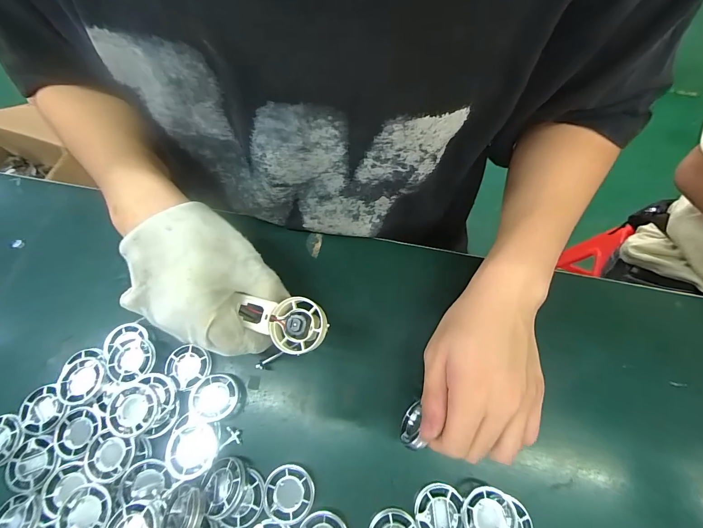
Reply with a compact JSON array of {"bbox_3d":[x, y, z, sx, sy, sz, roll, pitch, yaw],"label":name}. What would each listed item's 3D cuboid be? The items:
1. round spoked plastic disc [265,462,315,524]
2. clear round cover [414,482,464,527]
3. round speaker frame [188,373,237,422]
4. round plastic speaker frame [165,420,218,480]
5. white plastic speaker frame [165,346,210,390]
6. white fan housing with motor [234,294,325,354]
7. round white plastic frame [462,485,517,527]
[{"bbox_3d":[-0.048,0.176,0.253,0.037,0.004,0.037,-4,69,0],"label":"round spoked plastic disc"},{"bbox_3d":[0.065,0.187,0.246,0.034,0.007,0.038,4,69,3],"label":"clear round cover"},{"bbox_3d":[-0.117,0.114,0.280,0.037,0.010,0.036,-1,69,2],"label":"round speaker frame"},{"bbox_3d":[-0.126,0.147,0.260,0.036,0.010,0.038,-1,69,2],"label":"round plastic speaker frame"},{"bbox_3d":[-0.144,0.088,0.287,0.038,0.010,0.033,36,74,14],"label":"white plastic speaker frame"},{"bbox_3d":[-0.051,0.041,0.236,0.066,0.015,0.037,14,66,11],"label":"white fan housing with motor"},{"bbox_3d":[0.101,0.186,0.240,0.037,0.011,0.038,-1,69,2],"label":"round white plastic frame"}]

